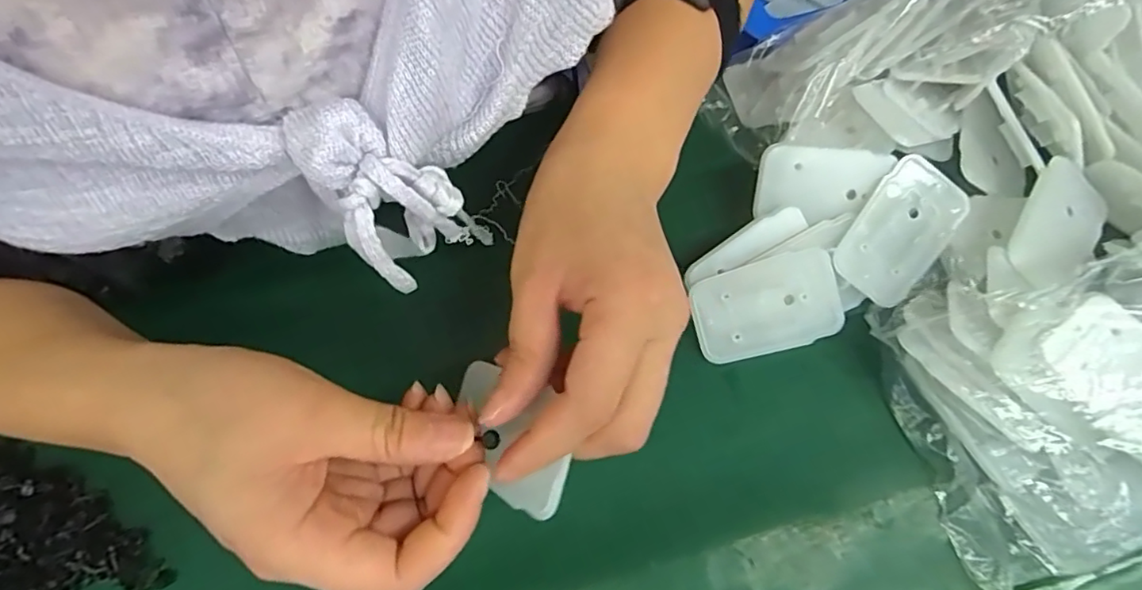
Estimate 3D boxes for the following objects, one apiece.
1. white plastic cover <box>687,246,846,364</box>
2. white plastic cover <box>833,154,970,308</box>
[{"bbox_3d":[0.094,0.006,0.276,0.068,0.004,0.044,-15,95,6],"label":"white plastic cover"},{"bbox_3d":[0.162,-0.031,0.281,0.042,0.004,0.069,35,93,2],"label":"white plastic cover"}]

